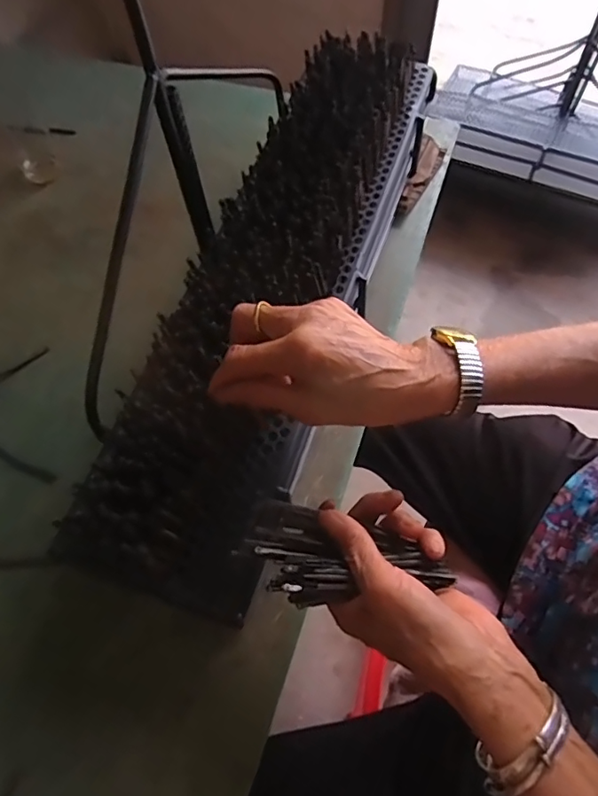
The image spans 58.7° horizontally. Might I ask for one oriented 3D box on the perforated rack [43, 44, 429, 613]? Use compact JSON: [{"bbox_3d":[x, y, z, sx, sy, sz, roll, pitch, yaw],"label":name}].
[{"bbox_3d":[-0.007,-0.104,0.484,0.141,0.104,0.562,18,69,13],"label":"perforated rack"}]

